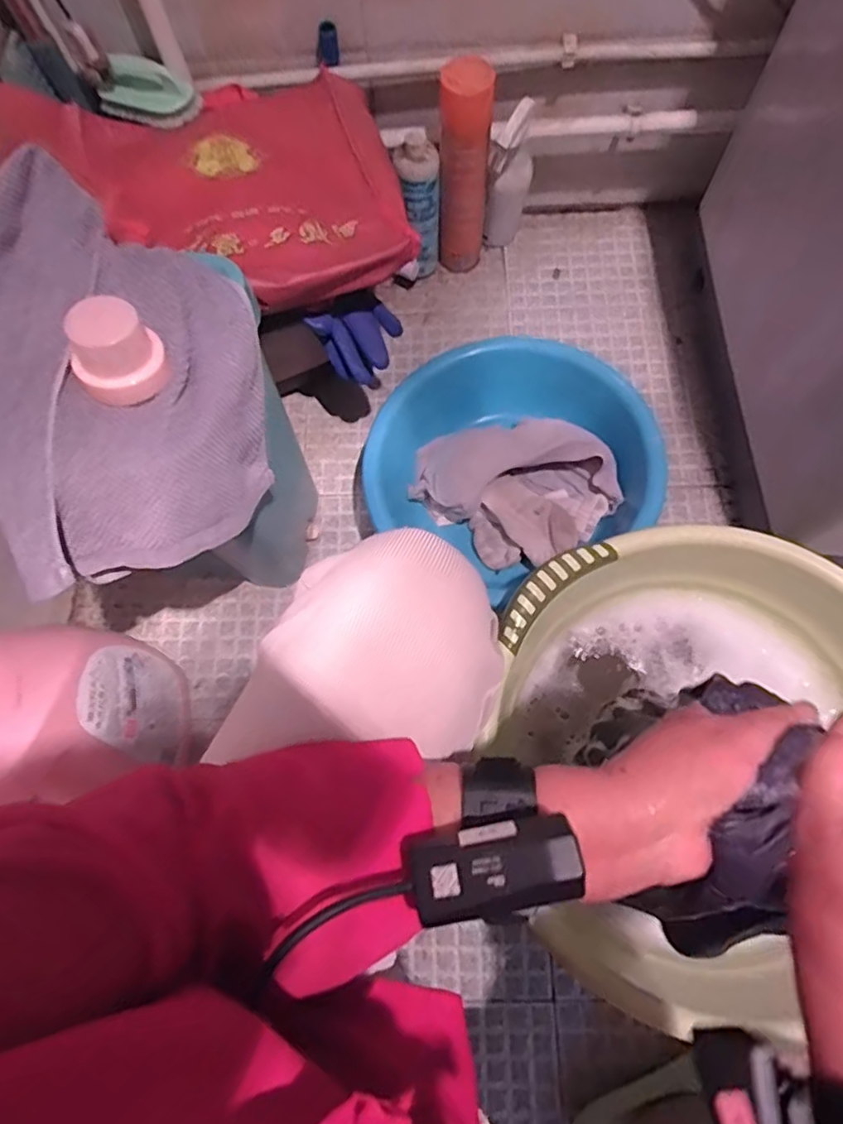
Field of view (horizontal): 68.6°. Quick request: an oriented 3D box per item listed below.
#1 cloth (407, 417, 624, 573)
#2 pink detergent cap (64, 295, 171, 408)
[{"bbox_3d":[0.115,-0.102,0.761,0.184,0.081,0.221,-44,76,-12],"label":"cloth"},{"bbox_3d":[-0.207,-0.141,0.417,0.056,0.050,0.048,-35,75,-9],"label":"pink detergent cap"}]

